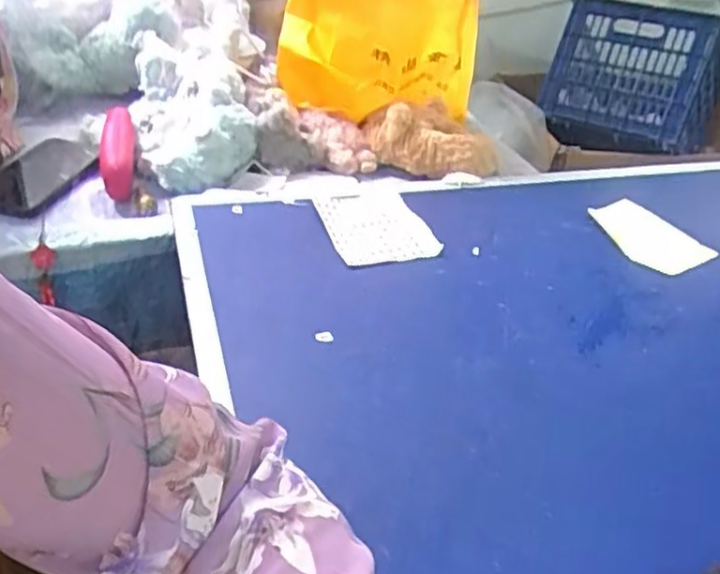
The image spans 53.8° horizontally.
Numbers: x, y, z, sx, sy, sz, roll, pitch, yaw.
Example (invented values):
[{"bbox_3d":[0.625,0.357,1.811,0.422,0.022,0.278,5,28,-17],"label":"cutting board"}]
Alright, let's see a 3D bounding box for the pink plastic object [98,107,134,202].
[{"bbox_3d":[-0.263,-0.148,0.767,0.033,0.028,0.116,-2,66,-12],"label":"pink plastic object"}]

